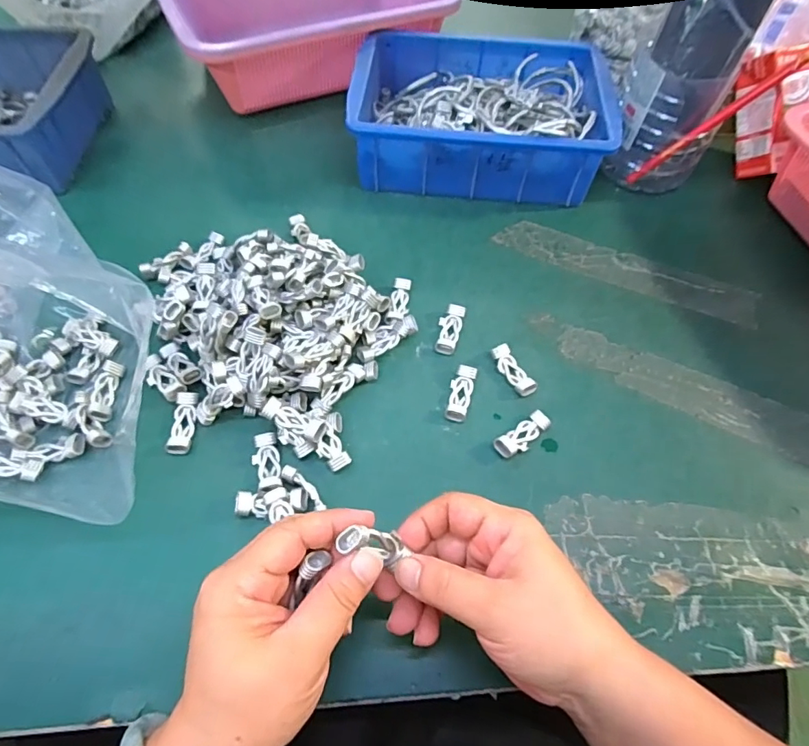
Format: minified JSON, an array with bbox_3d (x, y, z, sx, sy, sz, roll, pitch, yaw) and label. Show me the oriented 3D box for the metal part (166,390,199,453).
[{"bbox_3d":[-0.156,0.034,0.336,0.015,0.006,0.044,1,59,-2],"label":"metal part"}]

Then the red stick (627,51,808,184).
[{"bbox_3d":[0.276,-0.226,0.430,0.009,0.156,0.015,23,50,-38],"label":"red stick"}]

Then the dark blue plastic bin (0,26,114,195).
[{"bbox_3d":[-0.440,-0.260,0.466,0.251,0.064,0.181,0,59,-2],"label":"dark blue plastic bin"}]

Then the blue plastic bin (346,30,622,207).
[{"bbox_3d":[0.074,-0.259,0.482,0.232,0.073,0.167,5,59,1],"label":"blue plastic bin"}]

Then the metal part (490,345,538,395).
[{"bbox_3d":[0.083,-0.002,0.367,0.015,0.010,0.043,-25,63,-16],"label":"metal part"}]

